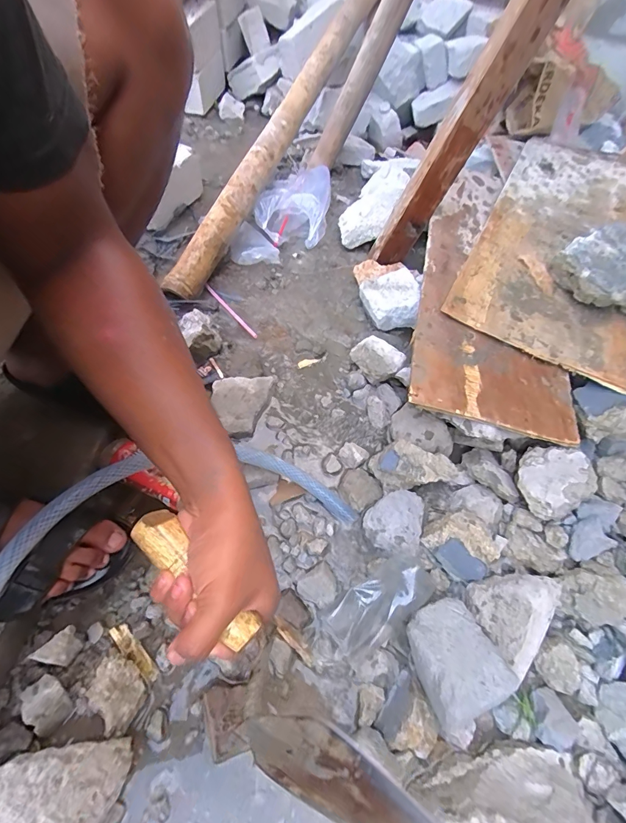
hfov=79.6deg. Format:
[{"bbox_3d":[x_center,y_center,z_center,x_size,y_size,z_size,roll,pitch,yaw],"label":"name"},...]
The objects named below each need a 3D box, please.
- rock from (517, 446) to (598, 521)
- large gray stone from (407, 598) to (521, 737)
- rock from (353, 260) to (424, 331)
[{"bbox_3d":[0.323,0.091,0.504,0.096,0.044,0.085,-19,58,-12],"label":"rock"},{"bbox_3d":[0.153,0.262,0.394,0.082,0.044,0.113,-17,58,-11],"label":"large gray stone"},{"bbox_3d":[0.141,-0.241,0.717,0.103,0.062,0.192,1,59,-7],"label":"rock"}]

